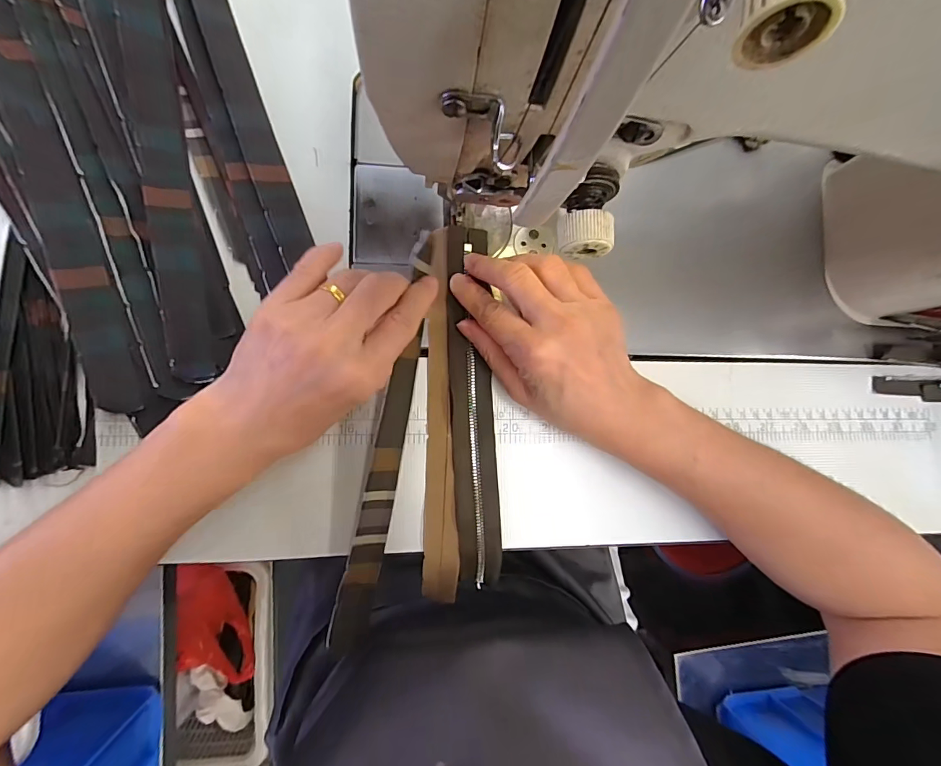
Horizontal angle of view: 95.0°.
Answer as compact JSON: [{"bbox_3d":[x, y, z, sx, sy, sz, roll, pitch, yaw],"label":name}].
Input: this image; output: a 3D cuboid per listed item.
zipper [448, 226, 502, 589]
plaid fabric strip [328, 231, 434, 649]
[{"bbox_3d":[0.001,0.016,0.275,0.027,0.018,0.226,-2,87,-3],"label":"zipper"},{"bbox_3d":[-0.048,0.033,0.255,0.011,0.028,0.241,12,90,38],"label":"plaid fabric strip"}]

